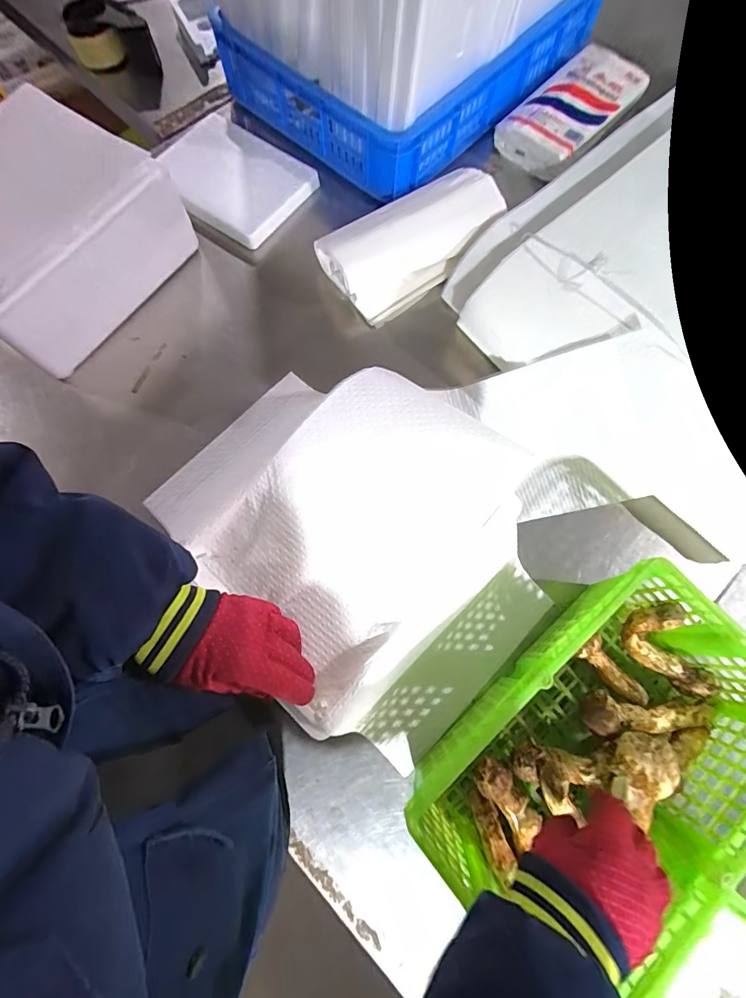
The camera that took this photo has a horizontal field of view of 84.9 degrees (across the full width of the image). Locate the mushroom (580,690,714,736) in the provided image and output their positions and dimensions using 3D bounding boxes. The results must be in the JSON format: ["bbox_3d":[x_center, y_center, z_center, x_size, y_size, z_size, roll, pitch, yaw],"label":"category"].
[{"bbox_3d":[0.286,0.221,0.423,0.136,0.036,0.036,0,75,-1],"label":"mushroom"}]

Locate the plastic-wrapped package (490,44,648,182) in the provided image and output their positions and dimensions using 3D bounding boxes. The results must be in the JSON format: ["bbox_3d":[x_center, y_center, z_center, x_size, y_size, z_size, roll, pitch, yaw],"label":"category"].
[{"bbox_3d":[0.340,-0.671,0.704,0.148,0.045,0.266,38,76,10],"label":"plastic-wrapped package"}]

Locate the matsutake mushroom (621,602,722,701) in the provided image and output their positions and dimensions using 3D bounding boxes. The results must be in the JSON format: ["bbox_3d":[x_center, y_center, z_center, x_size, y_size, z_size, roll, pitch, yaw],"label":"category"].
[{"bbox_3d":[0.314,0.164,0.430,0.049,0.047,0.112,-39,99,-11],"label":"matsutake mushroom"}]

